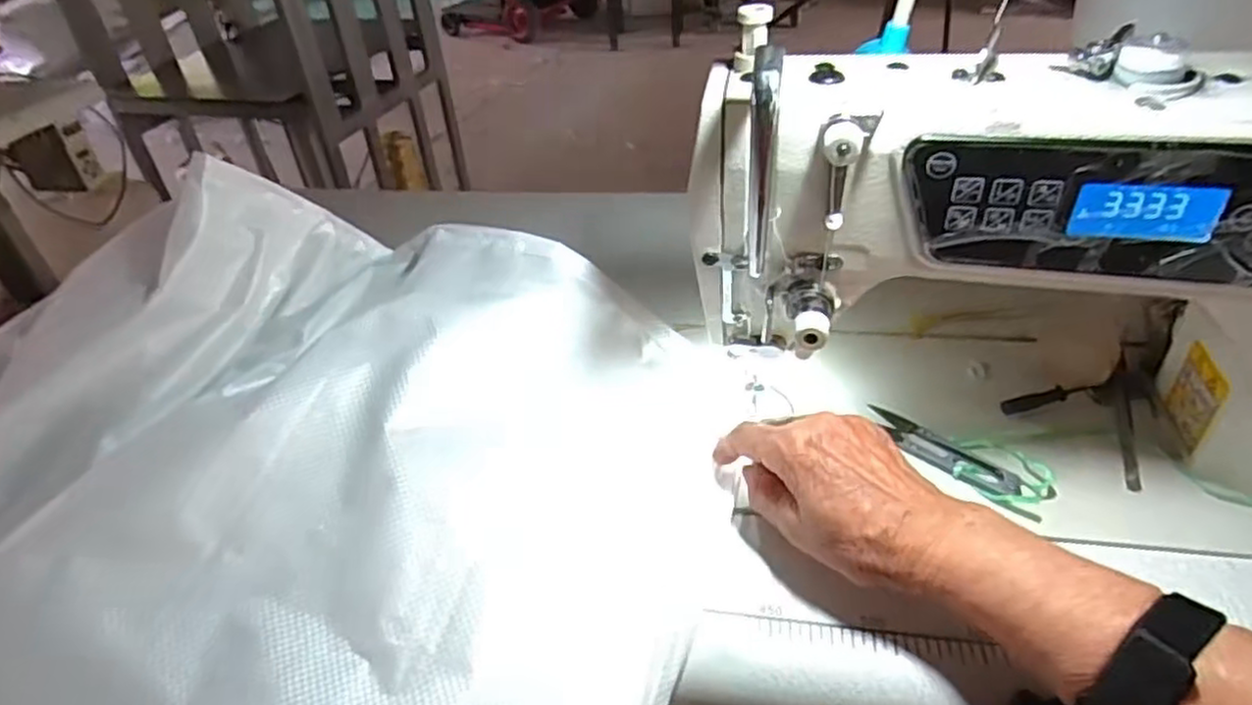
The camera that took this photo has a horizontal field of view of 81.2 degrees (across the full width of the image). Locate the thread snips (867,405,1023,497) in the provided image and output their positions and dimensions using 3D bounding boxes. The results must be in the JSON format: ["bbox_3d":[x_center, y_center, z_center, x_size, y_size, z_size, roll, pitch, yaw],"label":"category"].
[{"bbox_3d":[0.192,0.059,0.449,0.098,0.006,0.028,29,49,36],"label":"thread snips"}]

